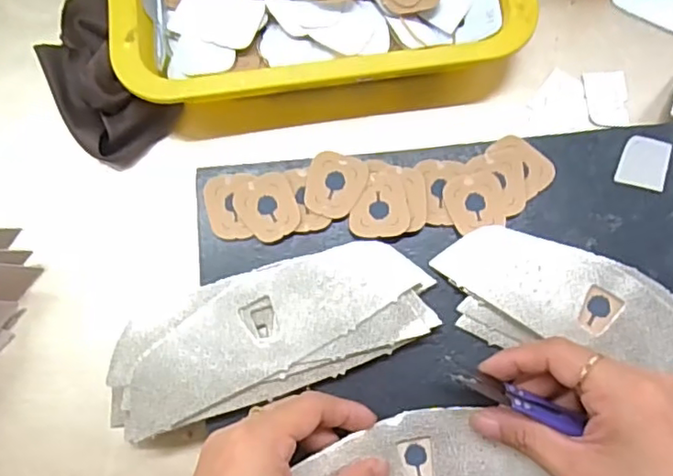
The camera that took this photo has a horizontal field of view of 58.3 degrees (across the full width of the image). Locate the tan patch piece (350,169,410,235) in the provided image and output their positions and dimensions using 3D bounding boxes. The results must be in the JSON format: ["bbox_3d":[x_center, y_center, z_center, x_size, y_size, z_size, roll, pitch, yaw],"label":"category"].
[{"bbox_3d":[0.025,-0.019,0.346,0.033,0.004,0.038,-2,76,0],"label":"tan patch piece"}]

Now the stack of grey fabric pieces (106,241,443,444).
[{"bbox_3d":[-0.036,0.051,0.325,0.173,0.013,0.066,-17,77,-4],"label":"stack of grey fabric pieces"}]

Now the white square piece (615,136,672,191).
[{"bbox_3d":[0.181,-0.045,0.354,0.027,0.004,0.031,17,77,5],"label":"white square piece"}]

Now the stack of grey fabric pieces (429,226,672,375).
[{"bbox_3d":[0.156,0.053,0.320,0.209,0.022,0.062,25,78,6],"label":"stack of grey fabric pieces"}]

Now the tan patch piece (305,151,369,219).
[{"bbox_3d":[0.000,-0.031,0.349,0.032,0.004,0.037,15,77,4],"label":"tan patch piece"}]

